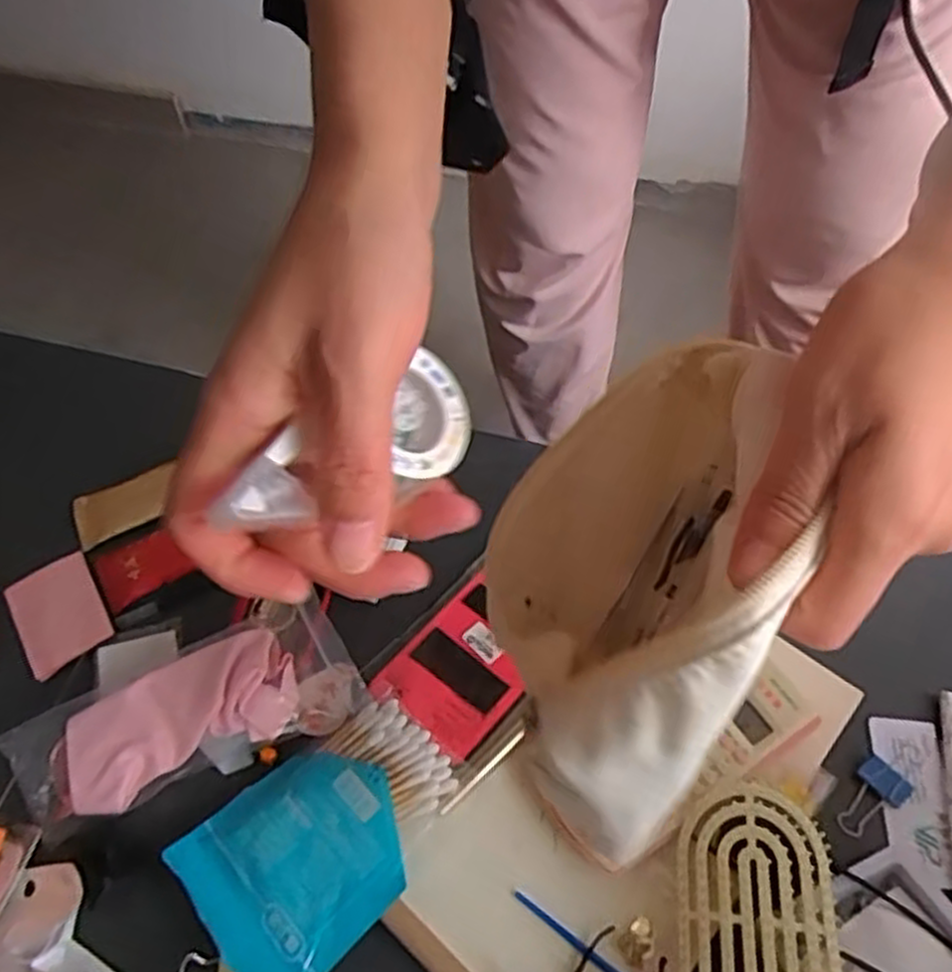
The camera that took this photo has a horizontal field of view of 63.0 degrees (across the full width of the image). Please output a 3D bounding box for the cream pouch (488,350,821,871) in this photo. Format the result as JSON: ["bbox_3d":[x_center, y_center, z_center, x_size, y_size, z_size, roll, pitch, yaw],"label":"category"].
[{"bbox_3d":[0.055,0.027,0.296,0.085,0.140,0.176,12,55,7],"label":"cream pouch"}]

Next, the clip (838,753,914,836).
[{"bbox_3d":[0.217,0.172,0.425,0.025,0.013,0.044,37,61,22],"label":"clip"}]

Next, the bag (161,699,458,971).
[{"bbox_3d":[-0.077,0.179,0.404,0.097,0.021,0.137,40,65,23],"label":"bag"}]

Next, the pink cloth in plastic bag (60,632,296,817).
[{"bbox_3d":[-0.163,0.130,0.432,0.125,0.030,0.055,-22,59,-14],"label":"pink cloth in plastic bag"}]

